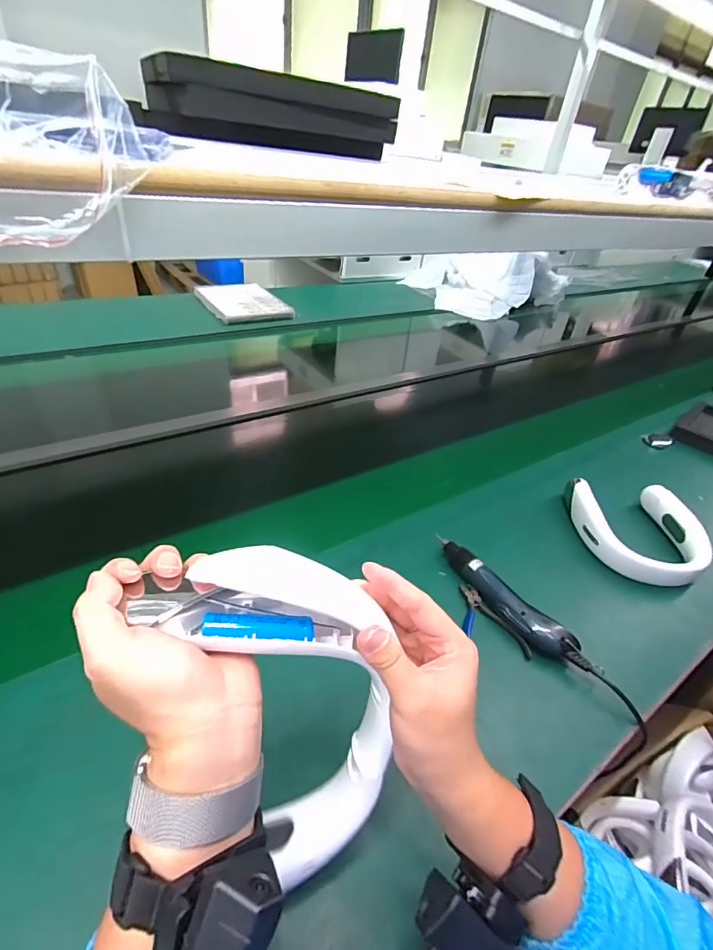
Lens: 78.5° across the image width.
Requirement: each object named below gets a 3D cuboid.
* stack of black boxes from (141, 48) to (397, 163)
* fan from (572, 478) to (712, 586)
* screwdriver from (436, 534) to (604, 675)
[{"bbox_3d":[-0.164,-0.714,0.860,0.464,0.101,0.236,-17,45,-28],"label":"stack of black boxes"},{"bbox_3d":[0.466,0.091,0.722,0.189,0.067,0.216,-5,40,-16],"label":"fan"},{"bbox_3d":[0.198,0.167,0.579,0.045,0.034,0.249,-21,47,-32],"label":"screwdriver"}]

